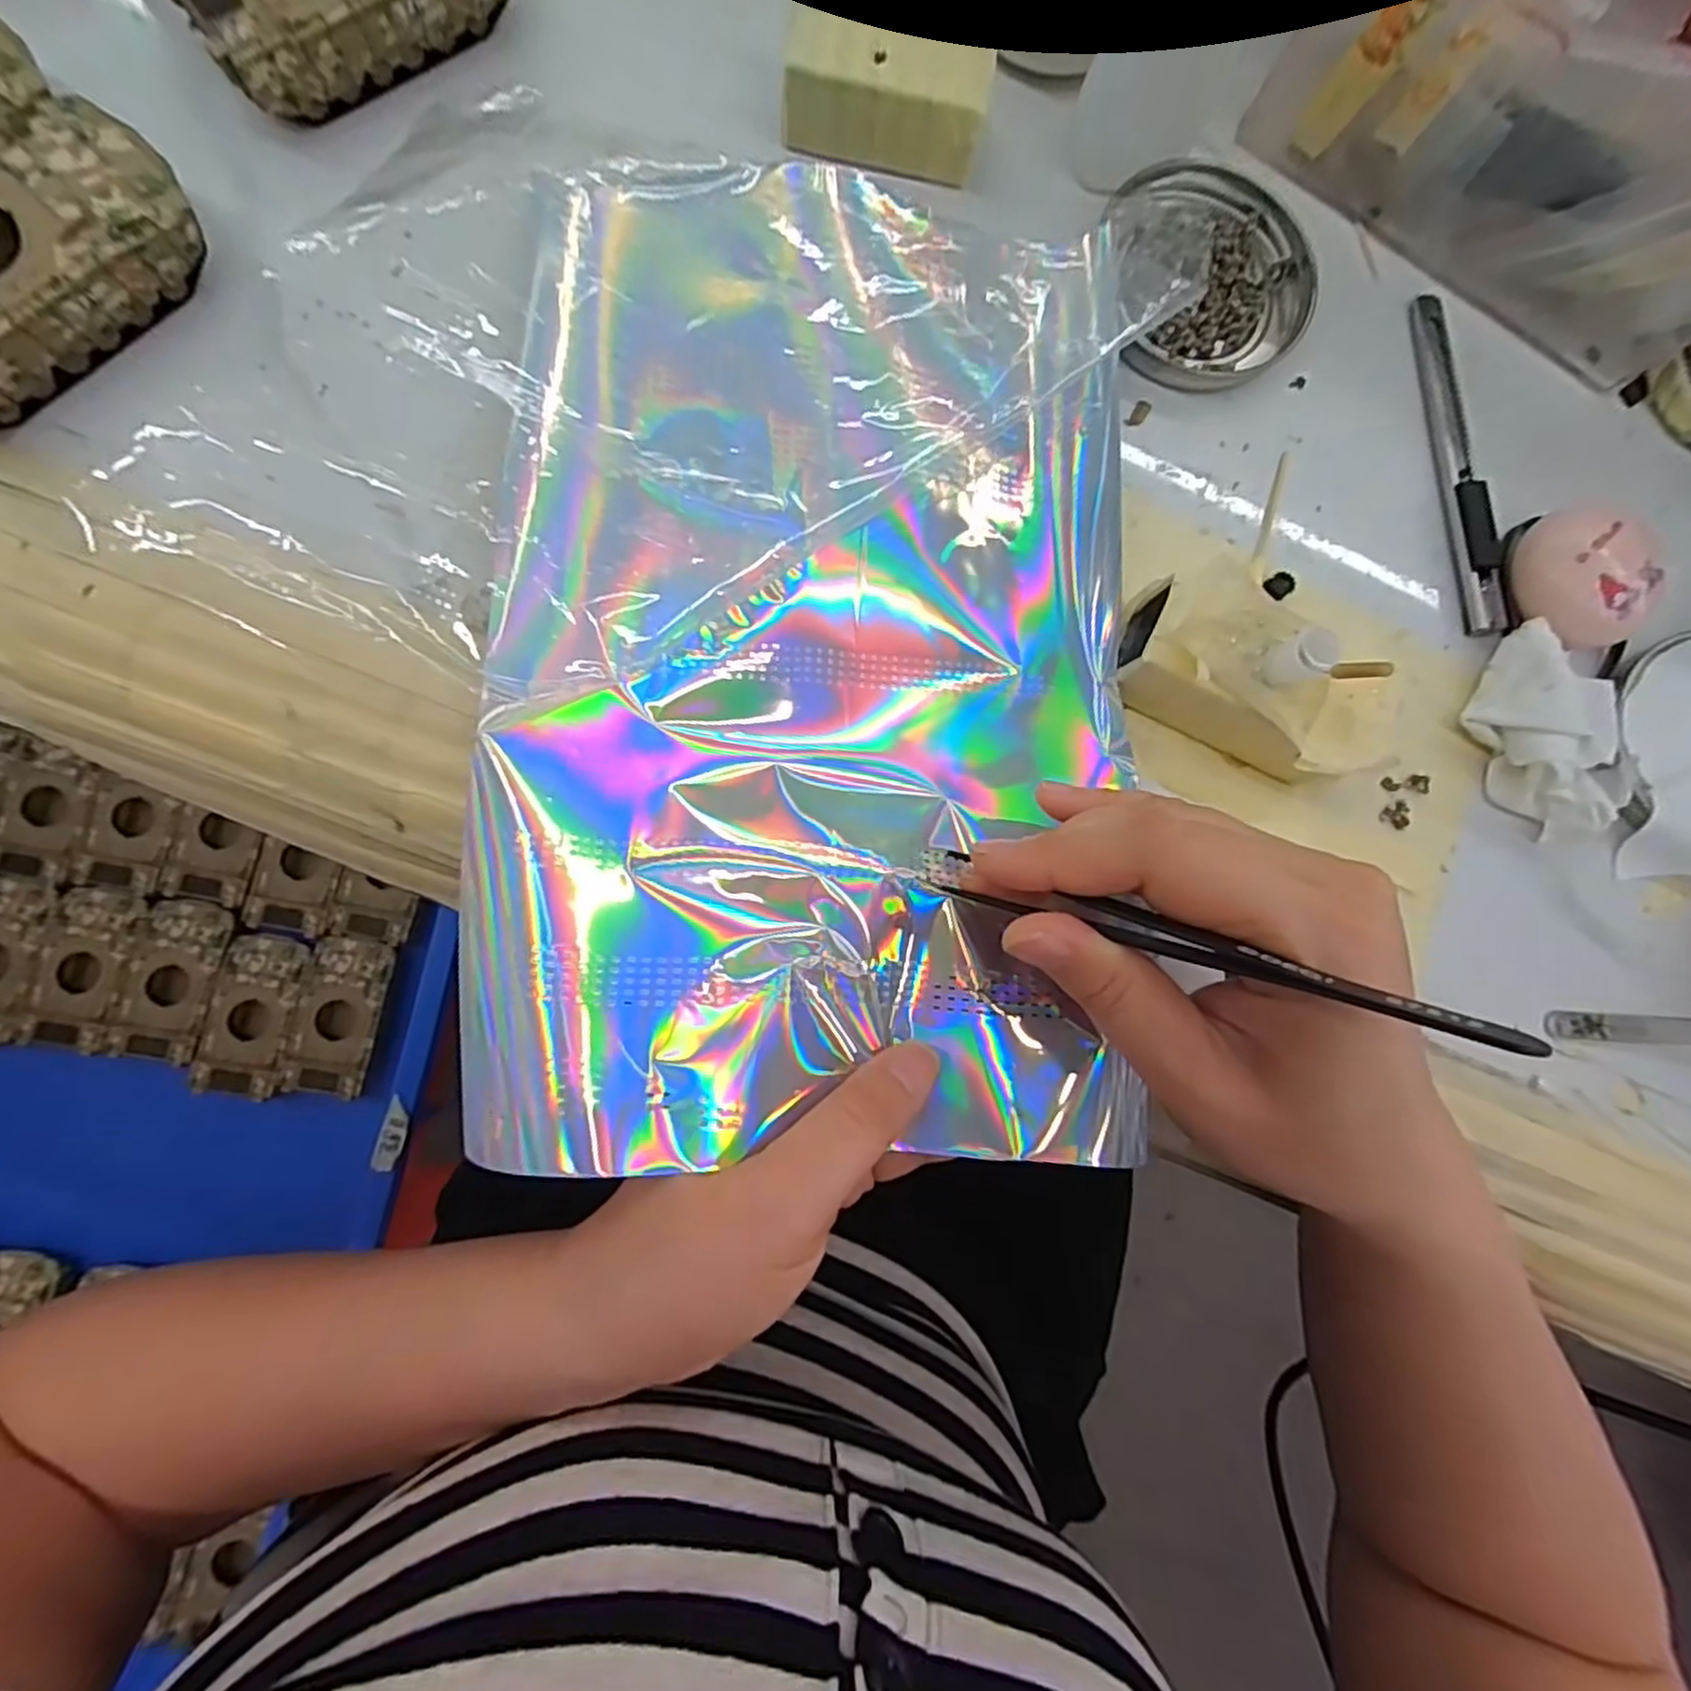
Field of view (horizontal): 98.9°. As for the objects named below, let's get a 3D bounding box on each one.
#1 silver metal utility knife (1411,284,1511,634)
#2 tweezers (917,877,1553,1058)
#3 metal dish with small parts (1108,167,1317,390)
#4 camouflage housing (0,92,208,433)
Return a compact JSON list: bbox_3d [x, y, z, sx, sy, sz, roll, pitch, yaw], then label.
[{"bbox_3d":[0.221,-0.139,0.260,0.015,0.008,0.126,-5,85,-7],"label":"silver metal utility knife"},{"bbox_3d":[0.067,0.021,0.164,0.007,0.132,0.005,28,80,-42],"label":"tweezers"},{"bbox_3d":[0.129,-0.205,0.257,0.071,0.007,0.082,-6,85,-7],"label":"metal dish with small parts"},{"bbox_3d":[-0.231,-0.162,0.204,0.047,0.027,0.094,44,81,-1],"label":"camouflage housing"}]

